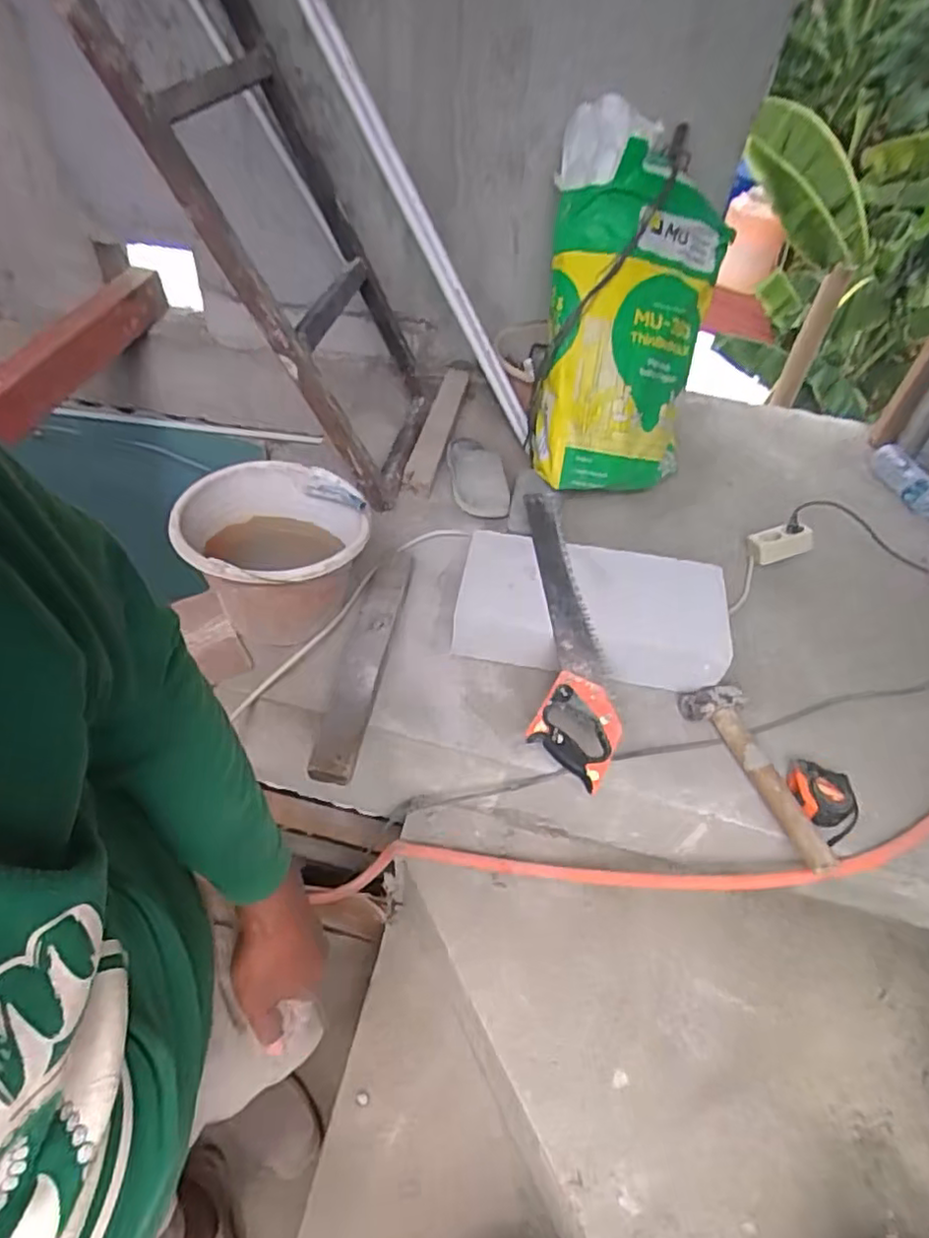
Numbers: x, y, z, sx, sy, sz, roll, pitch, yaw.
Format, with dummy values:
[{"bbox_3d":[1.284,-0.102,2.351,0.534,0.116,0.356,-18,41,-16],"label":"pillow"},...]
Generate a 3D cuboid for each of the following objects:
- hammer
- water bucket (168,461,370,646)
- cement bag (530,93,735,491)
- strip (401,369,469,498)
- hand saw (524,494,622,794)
[{"bbox_3d":[0.426,0.211,0.930,0.091,0.041,0.296,-15,51,-17],"label":"hammer"},{"bbox_3d":[-0.291,-0.097,1.048,0.264,0.216,0.262,2,48,-2],"label":"water bucket"},{"bbox_3d":[0.307,-0.541,1.209,0.311,0.591,0.156,2,22,-13],"label":"cement bag"},{"bbox_3d":[-0.059,-0.435,1.464,0.062,0.032,0.453,10,52,6],"label":"strip"},{"bbox_3d":[0.146,-0.002,1.003,0.112,0.041,0.552,2,48,-3],"label":"hand saw"}]

